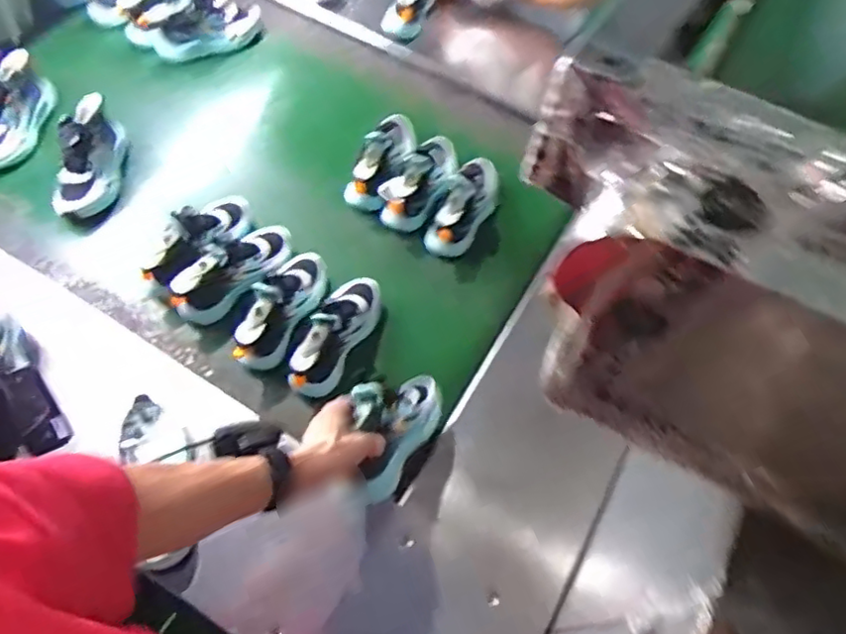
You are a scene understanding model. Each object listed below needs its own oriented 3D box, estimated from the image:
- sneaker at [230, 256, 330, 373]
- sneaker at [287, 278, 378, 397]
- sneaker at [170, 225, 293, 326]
[{"bbox_3d":[-0.212,-0.020,0.959,0.071,0.117,0.228,17,61,5],"label":"sneaker"},{"bbox_3d":[-0.128,0.024,0.944,0.076,0.109,0.209,20,62,7],"label":"sneaker"},{"bbox_3d":[-0.303,-0.083,0.999,0.081,0.111,0.223,36,65,15],"label":"sneaker"}]

